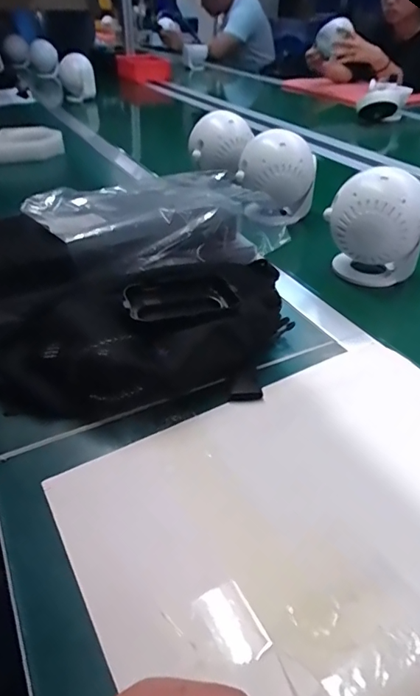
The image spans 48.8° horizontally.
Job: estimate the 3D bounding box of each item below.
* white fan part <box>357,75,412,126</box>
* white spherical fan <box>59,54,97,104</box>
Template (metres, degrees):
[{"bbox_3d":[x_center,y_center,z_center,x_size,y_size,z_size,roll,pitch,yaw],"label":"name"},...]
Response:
[{"bbox_3d":[0.493,-0.694,1.309,0.115,0.090,0.138,18,40,25],"label":"white fan part"},{"bbox_3d":[-0.422,-0.868,1.487,0.108,0.123,0.094,-10,40,-13],"label":"white spherical fan"}]

